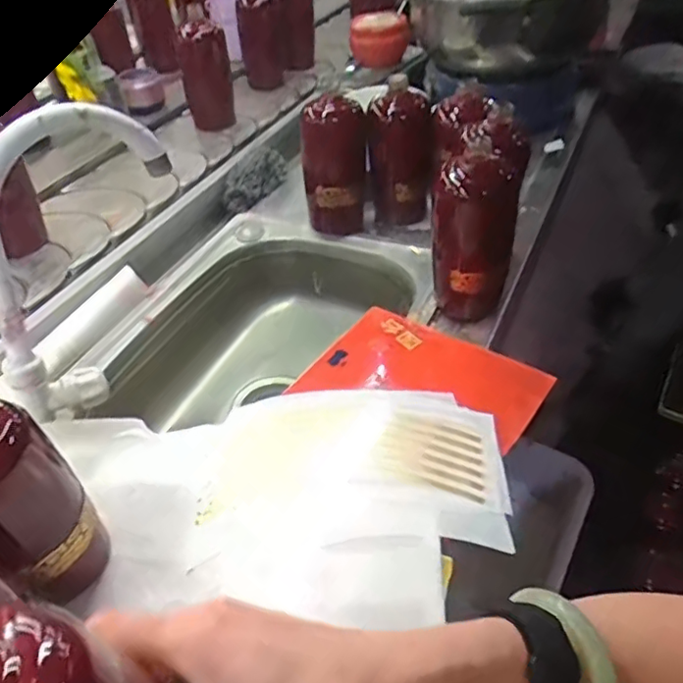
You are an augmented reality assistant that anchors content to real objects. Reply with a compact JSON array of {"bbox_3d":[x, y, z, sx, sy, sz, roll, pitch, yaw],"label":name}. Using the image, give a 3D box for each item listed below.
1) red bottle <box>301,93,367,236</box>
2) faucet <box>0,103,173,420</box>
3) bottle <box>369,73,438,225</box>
[{"bbox_3d":[-0.007,-0.224,0.786,0.081,0.174,0.066,-6,44,-3],"label":"red bottle"},{"bbox_3d":[-0.231,-0.067,0.544,0.051,0.265,0.199,22,49,23],"label":"faucet"},{"bbox_3d":[0.079,-0.227,0.780,0.073,0.170,0.079,-13,45,-10],"label":"bottle"}]

